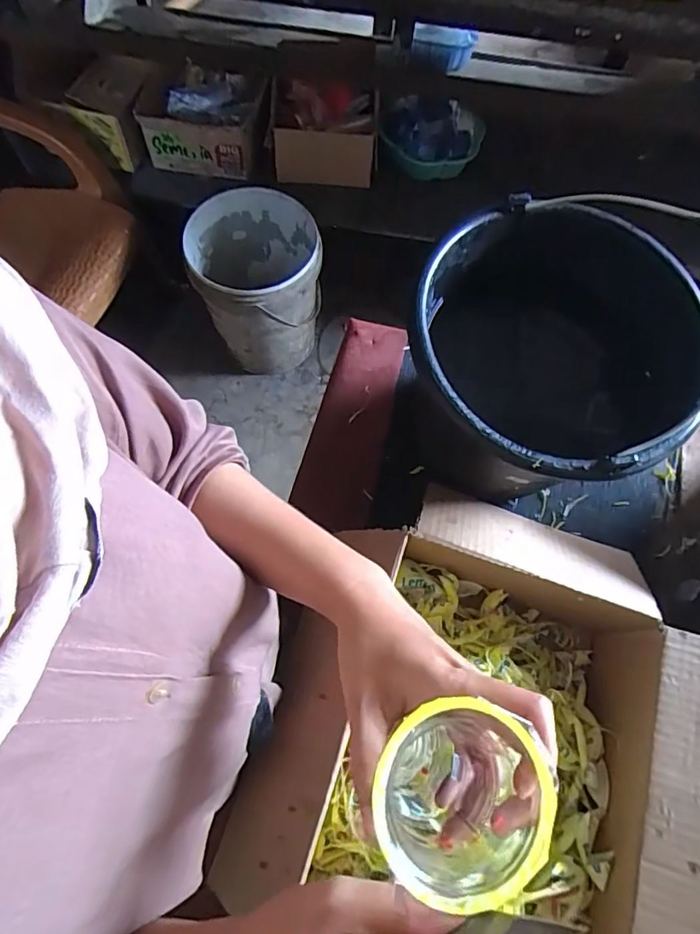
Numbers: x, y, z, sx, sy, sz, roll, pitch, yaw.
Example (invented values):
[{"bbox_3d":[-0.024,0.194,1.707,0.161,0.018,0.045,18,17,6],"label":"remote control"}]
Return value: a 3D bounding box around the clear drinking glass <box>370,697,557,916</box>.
[{"bbox_3d":[0.045,0.148,0.248,0.072,0.101,0.070,0,70,-1],"label":"clear drinking glass"}]

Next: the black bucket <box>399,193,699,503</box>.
[{"bbox_3d":[0.188,-0.090,0.562,0.251,0.288,0.273,0,70,-1],"label":"black bucket"}]

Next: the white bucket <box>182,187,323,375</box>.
[{"bbox_3d":[-0.218,-0.438,1.309,0.293,0.357,0.282,0,70,-1],"label":"white bucket"}]

